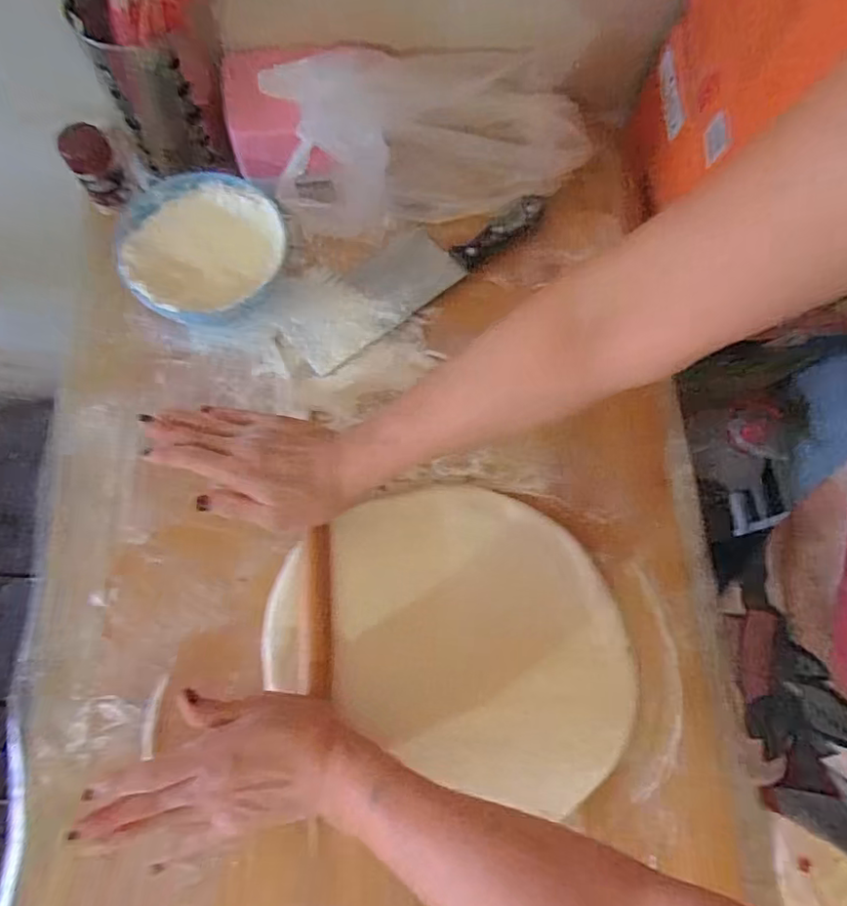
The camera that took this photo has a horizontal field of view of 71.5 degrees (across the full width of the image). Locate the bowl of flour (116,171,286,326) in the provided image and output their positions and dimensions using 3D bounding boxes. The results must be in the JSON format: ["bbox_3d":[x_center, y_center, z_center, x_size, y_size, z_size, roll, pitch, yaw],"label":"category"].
[{"bbox_3d":[-0.206,-0.184,0.552,0.129,0.069,0.145,37,75,9],"label":"bowl of flour"}]

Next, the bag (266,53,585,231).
[{"bbox_3d":[0.023,-0.318,0.588,0.334,0.052,0.155,-14,107,-14],"label":"bag"}]

